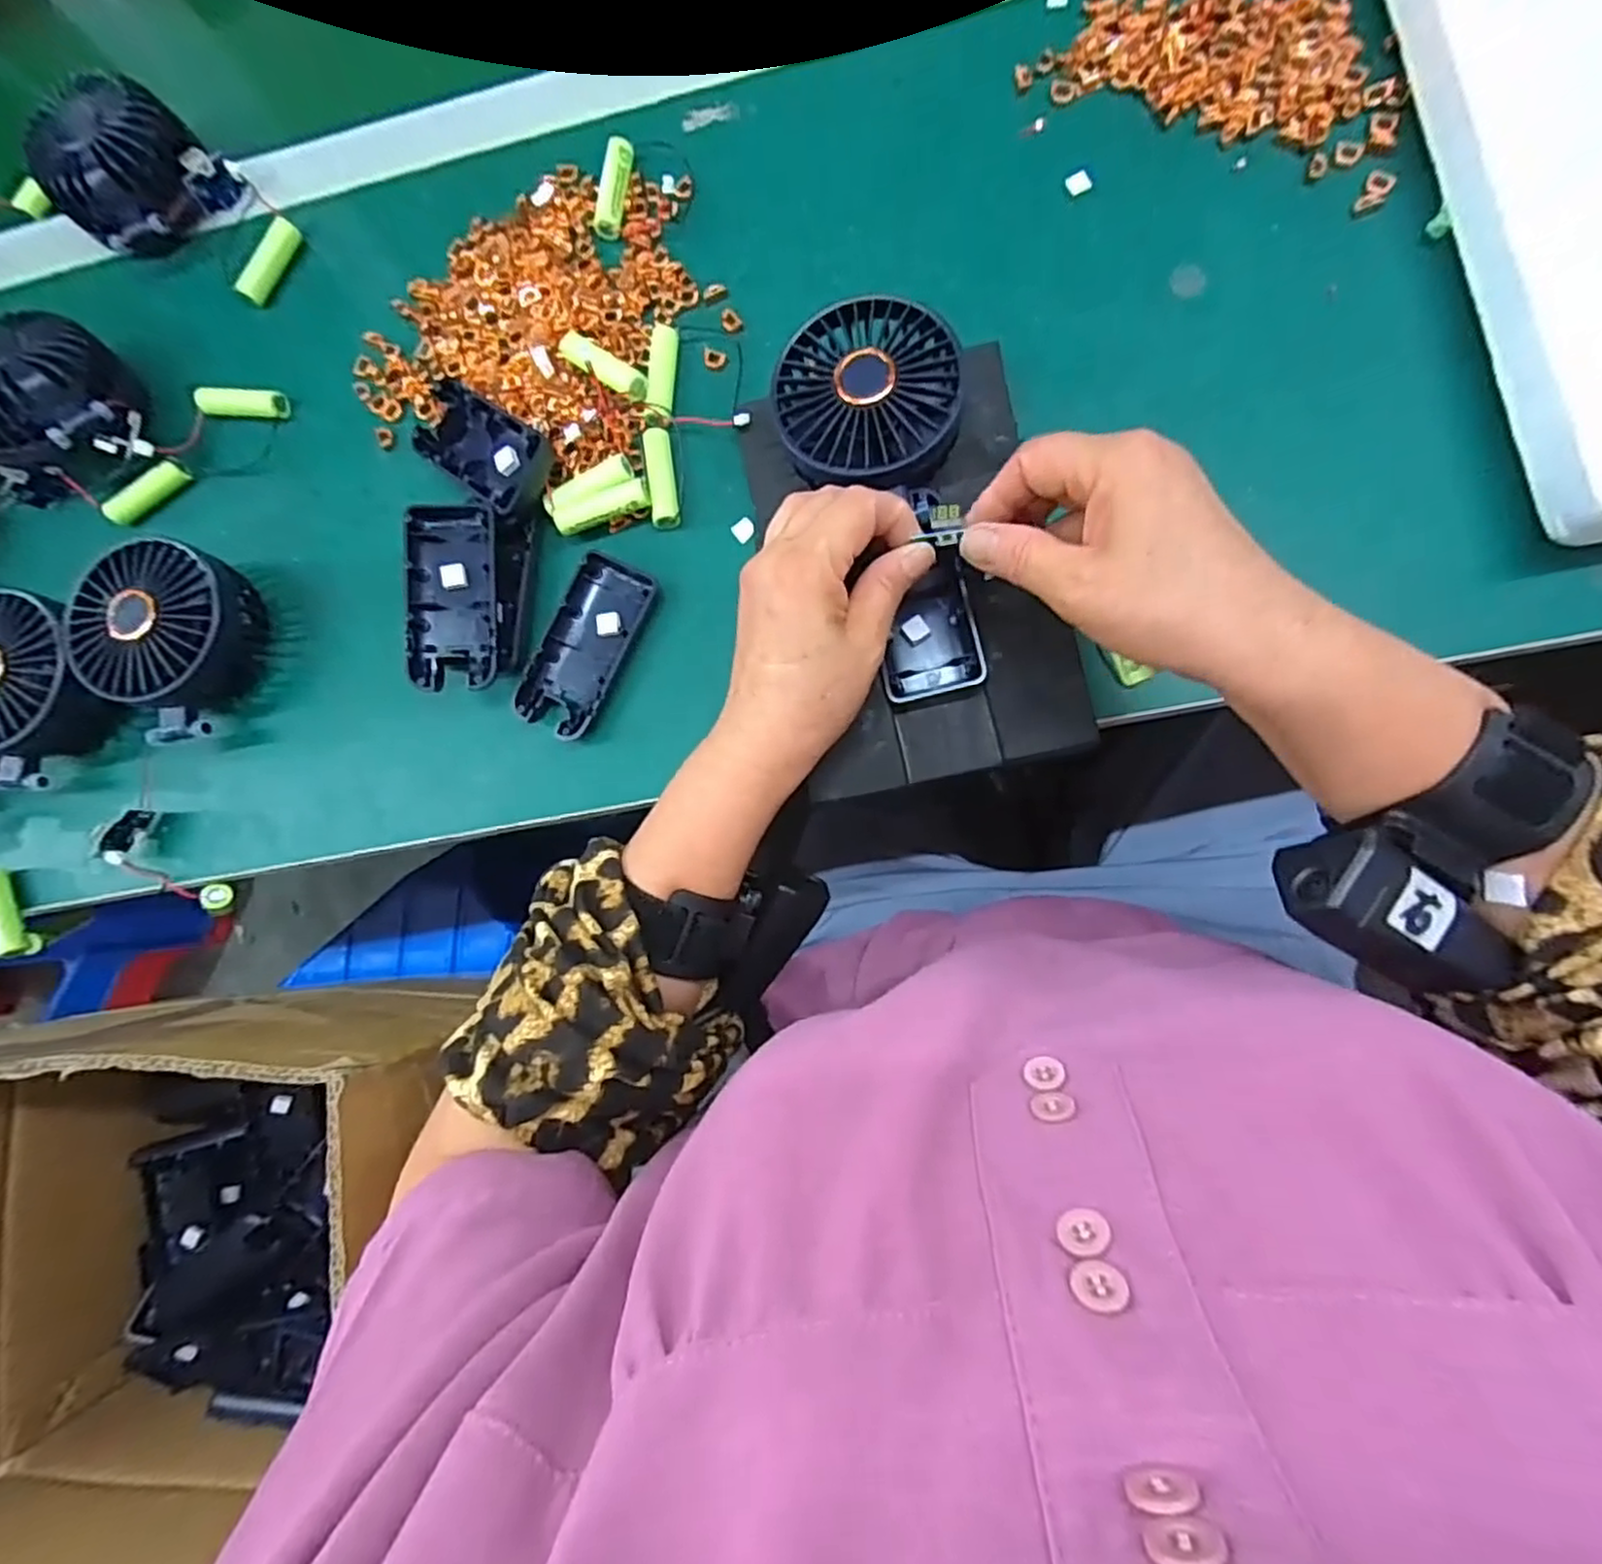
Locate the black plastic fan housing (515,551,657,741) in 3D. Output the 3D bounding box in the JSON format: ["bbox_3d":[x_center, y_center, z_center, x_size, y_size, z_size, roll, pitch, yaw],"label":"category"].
[{"bbox_3d":[-0.111,-0.071,0.370,0.043,0.014,0.094,25,88,9],"label":"black plastic fan housing"}]

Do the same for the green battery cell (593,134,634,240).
[{"bbox_3d":[-0.104,-0.329,0.394,0.015,0.011,0.050,9,86,8],"label":"green battery cell"}]

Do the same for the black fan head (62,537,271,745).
[{"bbox_3d":[-0.336,-0.076,0.380,0.079,0.048,0.099,22,88,8],"label":"black fan head"}]

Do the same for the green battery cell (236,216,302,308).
[{"bbox_3d":[-0.316,-0.309,0.423,0.016,0.017,0.051,29,89,9],"label":"green battery cell"}]

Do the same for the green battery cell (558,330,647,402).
[{"bbox_3d":[-0.106,-0.219,0.375,0.056,0.016,0.018,35,90,9],"label":"green battery cell"}]

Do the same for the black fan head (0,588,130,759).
[{"bbox_3d":[-0.418,-0.056,0.386,0.083,0.040,0.086,9,86,8],"label":"black fan head"}]

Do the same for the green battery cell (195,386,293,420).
[{"bbox_3d":[-0.323,-0.219,0.411,0.056,0.011,0.017,6,86,8],"label":"green battery cell"}]

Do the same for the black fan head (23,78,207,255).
[{"bbox_3d":[-0.396,-0.361,0.415,0.096,0.042,0.084,40,90,9],"label":"black fan head"}]

